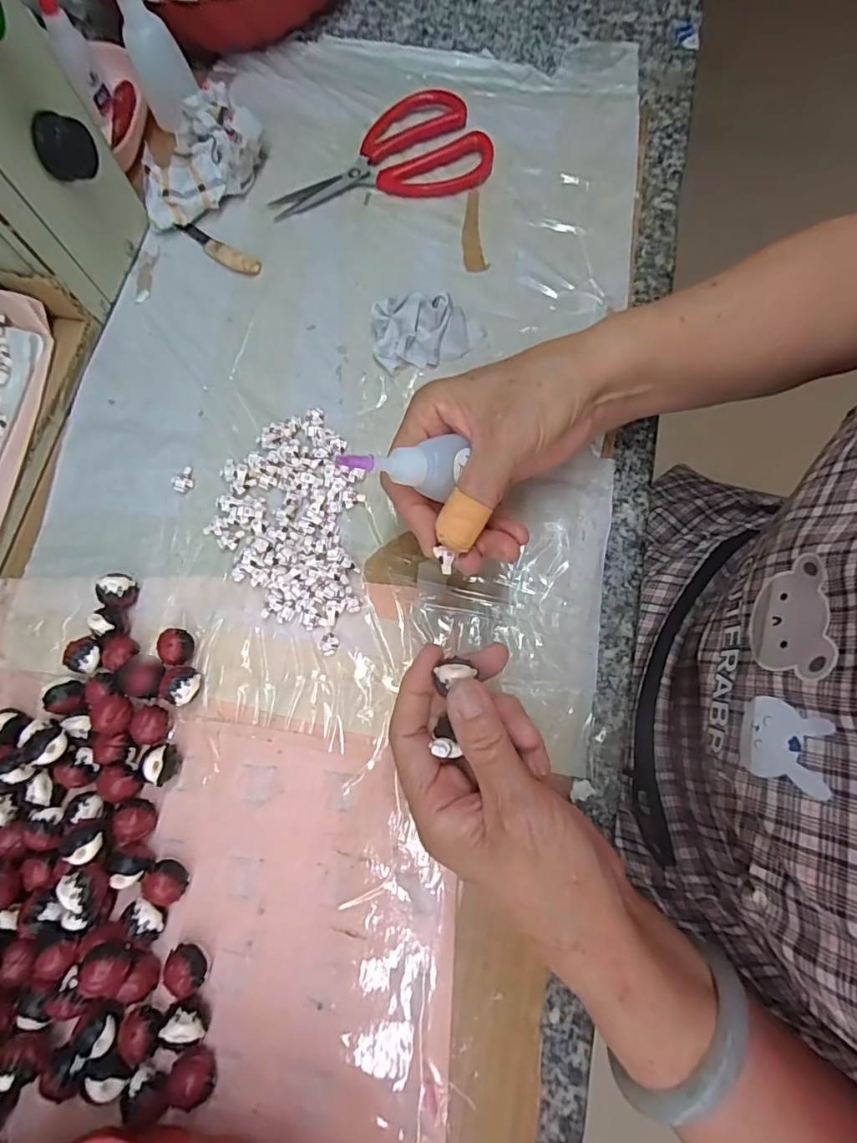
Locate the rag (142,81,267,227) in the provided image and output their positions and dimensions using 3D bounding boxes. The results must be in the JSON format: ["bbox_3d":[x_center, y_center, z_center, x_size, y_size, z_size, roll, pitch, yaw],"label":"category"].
[{"bbox_3d":[-0.169,-0.303,0.374,0.098,0.033,0.065,-30,75,-7],"label":"rag"}]

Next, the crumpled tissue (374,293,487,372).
[{"bbox_3d":[-0.001,-0.156,0.331,0.070,0.026,0.040,-3,73,1],"label":"crumpled tissue"}]

